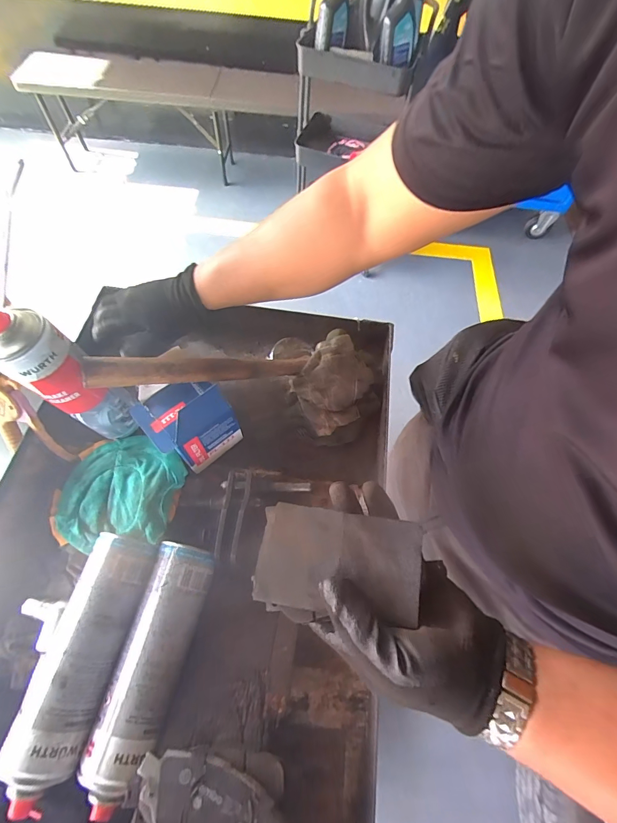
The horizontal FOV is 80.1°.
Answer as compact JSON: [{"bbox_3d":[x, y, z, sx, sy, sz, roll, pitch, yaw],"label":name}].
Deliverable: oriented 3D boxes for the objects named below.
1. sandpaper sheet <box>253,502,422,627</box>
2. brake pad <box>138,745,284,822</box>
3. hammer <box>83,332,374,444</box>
[{"bbox_3d":[0.021,0.108,0.269,0.115,0.008,0.068,5,69,9],"label":"sandpaper sheet"},{"bbox_3d":[-0.068,0.309,0.279,0.136,0.015,0.054,24,64,10],"label":"brake pad"},{"bbox_3d":[-0.070,-0.043,0.464,0.361,0.083,0.145,1,60,-30],"label":"hammer"}]

